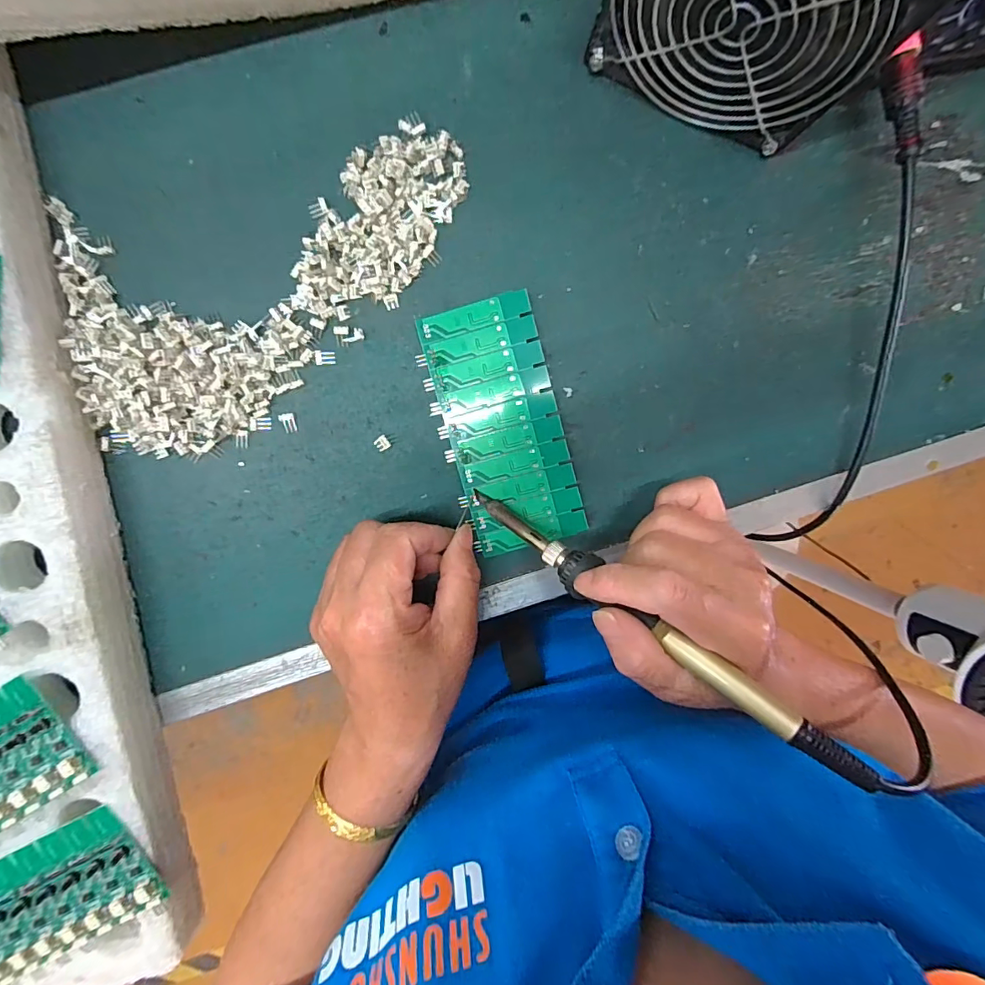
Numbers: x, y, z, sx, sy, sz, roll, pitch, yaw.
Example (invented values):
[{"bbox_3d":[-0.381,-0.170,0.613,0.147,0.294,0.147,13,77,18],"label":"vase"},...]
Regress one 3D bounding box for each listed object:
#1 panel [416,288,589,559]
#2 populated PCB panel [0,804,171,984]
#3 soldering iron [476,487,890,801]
[{"bbox_3d":[0.007,-0.036,0.273,0.062,0.008,0.137,-17,98,-2],"label":"panel"},{"bbox_3d":[-0.249,0.222,0.253,0.133,0.007,0.061,-27,98,0],"label":"populated PCB panel"},{"bbox_3d":[0.066,0.056,0.226,0.209,0.016,0.019,36,94,26],"label":"soldering iron"}]

